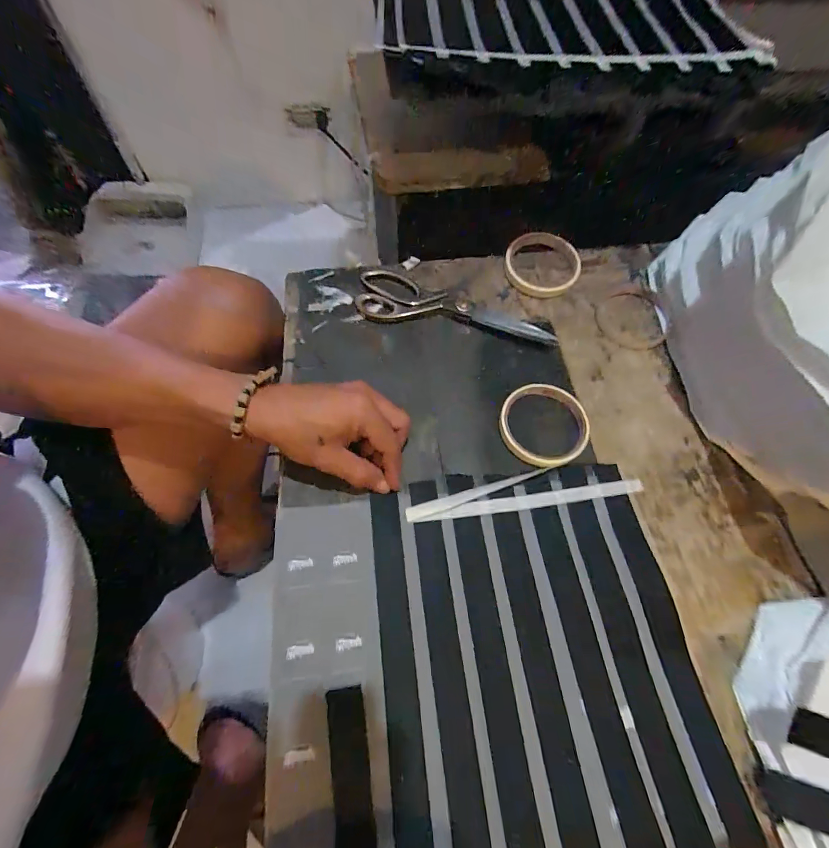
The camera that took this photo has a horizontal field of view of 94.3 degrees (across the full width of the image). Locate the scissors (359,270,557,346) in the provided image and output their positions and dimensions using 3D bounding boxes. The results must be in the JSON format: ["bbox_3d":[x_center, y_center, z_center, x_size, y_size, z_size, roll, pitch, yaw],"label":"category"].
[{"bbox_3d":[0.046,-0.135,0.439,0.222,0.011,0.068,9,64,2],"label":"scissors"}]

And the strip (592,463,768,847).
[{"bbox_3d":[0.205,0.163,0.317,0.027,0.008,0.274,-6,65,-6],"label":"strip"}]

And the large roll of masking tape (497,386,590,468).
[{"bbox_3d":[0.129,-0.001,0.382,0.084,0.016,0.089,1,64,-2],"label":"large roll of masking tape"}]

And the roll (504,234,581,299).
[{"bbox_3d":[0.154,-0.191,0.461,0.090,0.017,0.090,1,64,-2],"label":"roll"}]

